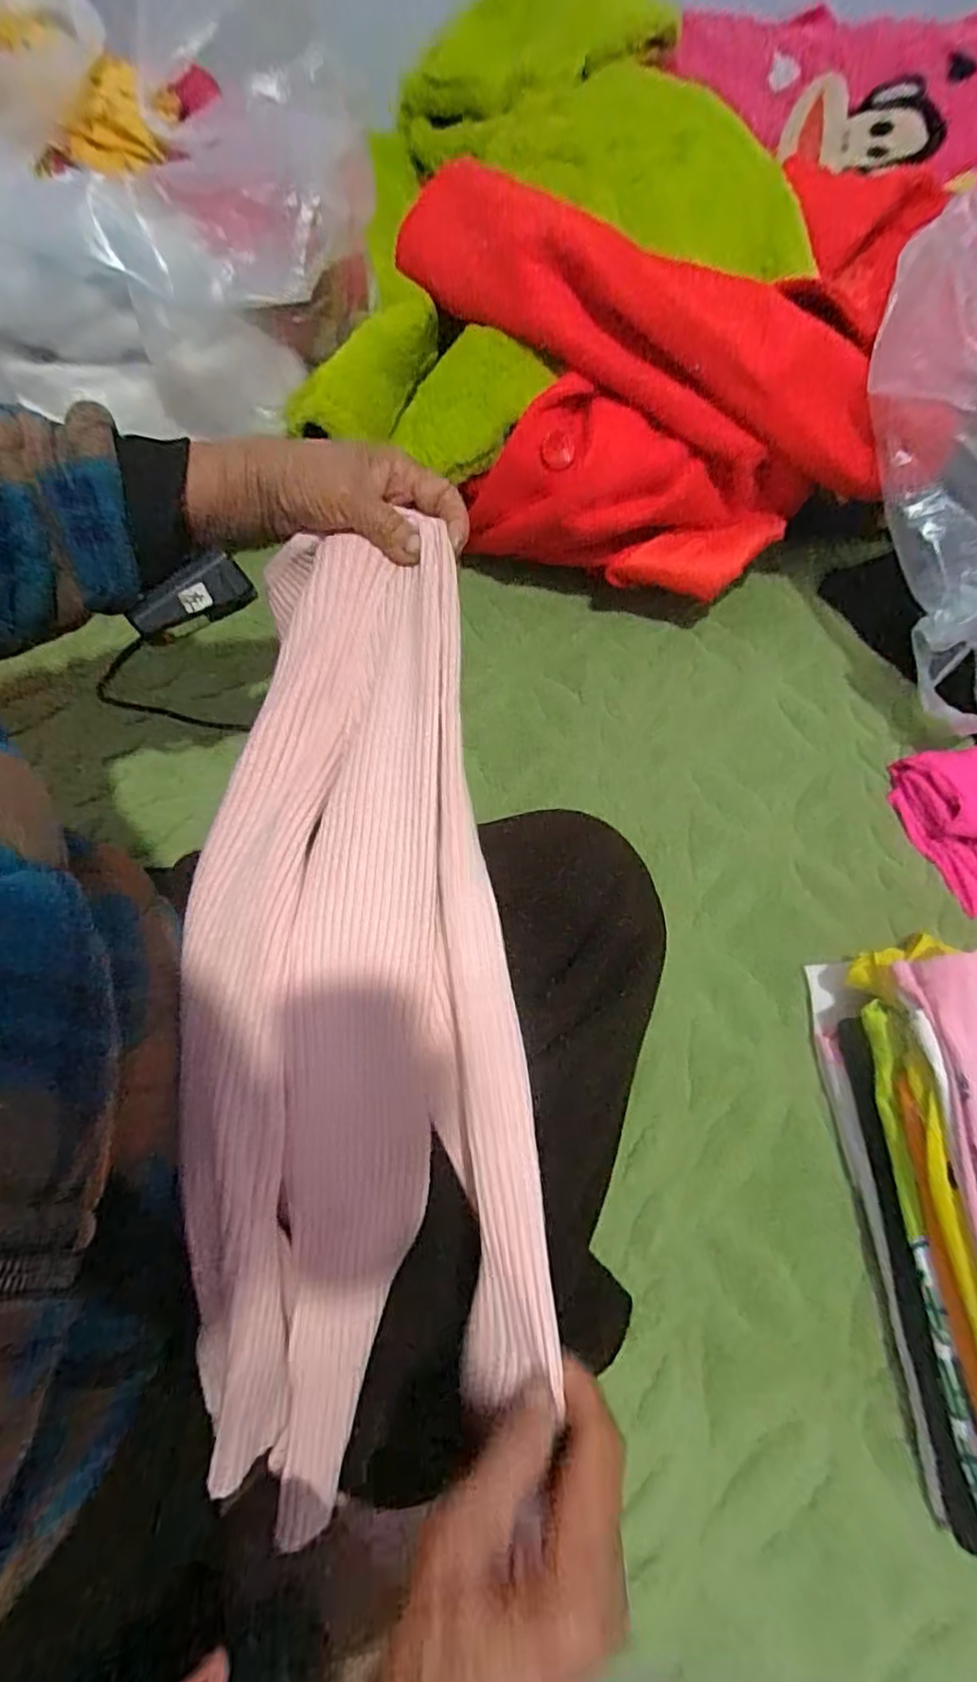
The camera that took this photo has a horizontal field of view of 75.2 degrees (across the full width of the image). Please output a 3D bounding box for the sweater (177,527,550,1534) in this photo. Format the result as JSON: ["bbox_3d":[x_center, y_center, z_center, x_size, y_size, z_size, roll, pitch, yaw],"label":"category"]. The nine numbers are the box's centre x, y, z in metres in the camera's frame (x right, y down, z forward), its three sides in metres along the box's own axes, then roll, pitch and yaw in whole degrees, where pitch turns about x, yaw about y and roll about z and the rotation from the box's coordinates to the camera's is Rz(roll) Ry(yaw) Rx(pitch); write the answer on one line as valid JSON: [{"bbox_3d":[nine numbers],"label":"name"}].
[{"bbox_3d":[-0.061,0.070,0.328,0.157,0.082,0.489,-1,79,-3],"label":"sweater"}]

